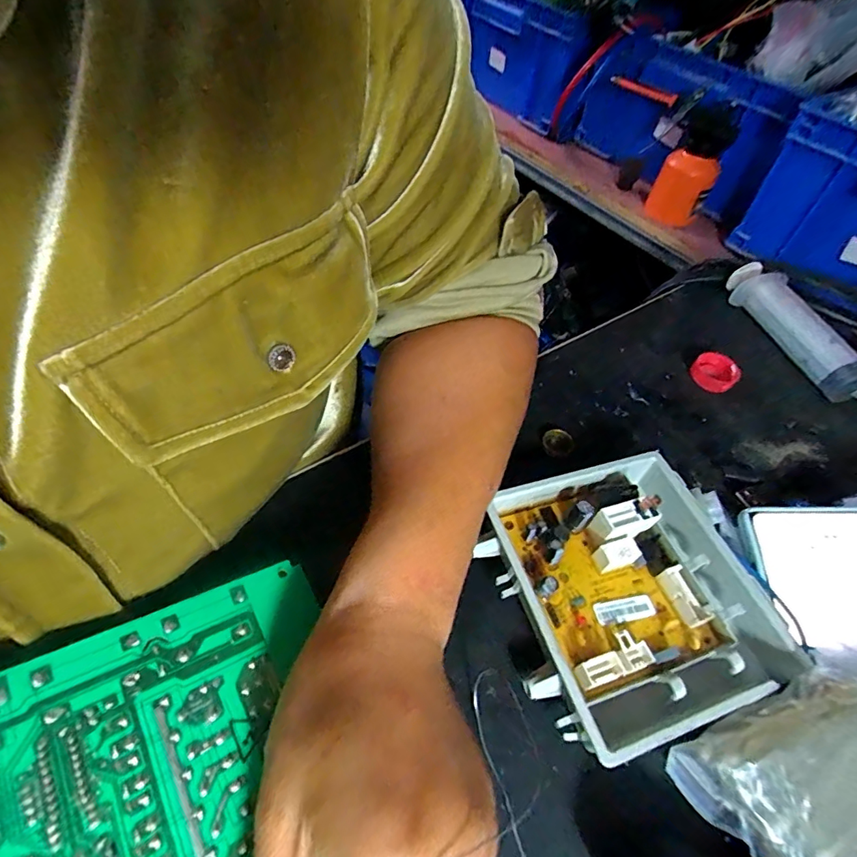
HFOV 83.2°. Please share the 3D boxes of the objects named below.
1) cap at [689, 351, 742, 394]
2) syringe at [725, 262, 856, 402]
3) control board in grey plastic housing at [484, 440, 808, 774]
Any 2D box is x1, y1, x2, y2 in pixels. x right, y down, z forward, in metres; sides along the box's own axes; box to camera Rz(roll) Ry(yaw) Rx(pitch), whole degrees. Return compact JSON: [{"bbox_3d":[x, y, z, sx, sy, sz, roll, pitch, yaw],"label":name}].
[{"bbox_3d":[0.209,-0.040,0.351,0.025,0.018,0.025,4,52,-5],"label":"cap"},{"bbox_3d":[0.289,-0.080,0.377,0.029,0.031,0.134,-7,53,-13],"label":"syringe"},{"bbox_3d":[0.096,0.077,0.236,0.117,0.034,0.119,-12,55,-16],"label":"control board in grey plastic housing"}]

